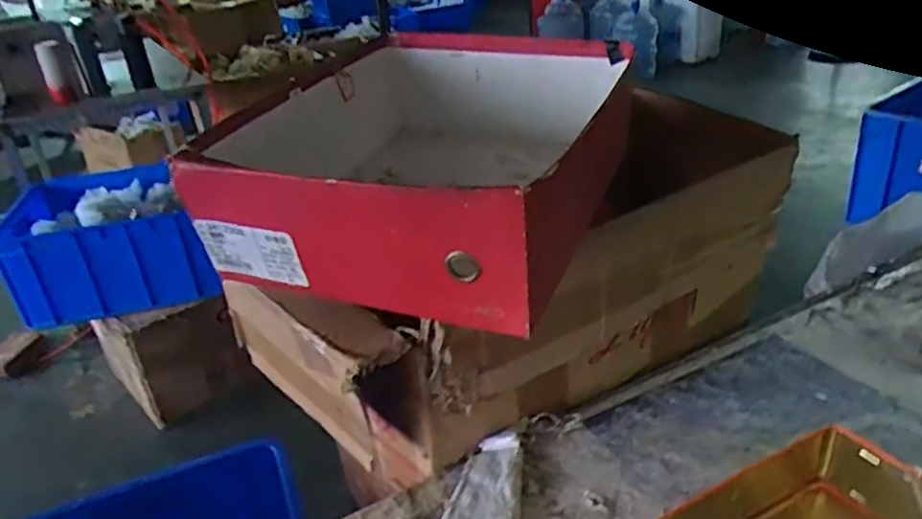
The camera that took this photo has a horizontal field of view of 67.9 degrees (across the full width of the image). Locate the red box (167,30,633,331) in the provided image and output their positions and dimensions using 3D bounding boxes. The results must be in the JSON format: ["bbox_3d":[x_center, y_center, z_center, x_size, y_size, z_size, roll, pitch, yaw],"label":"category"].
[{"bbox_3d":[-0.019,-0.087,0.597,0.290,0.109,0.364,6,30,22],"label":"red box"}]

